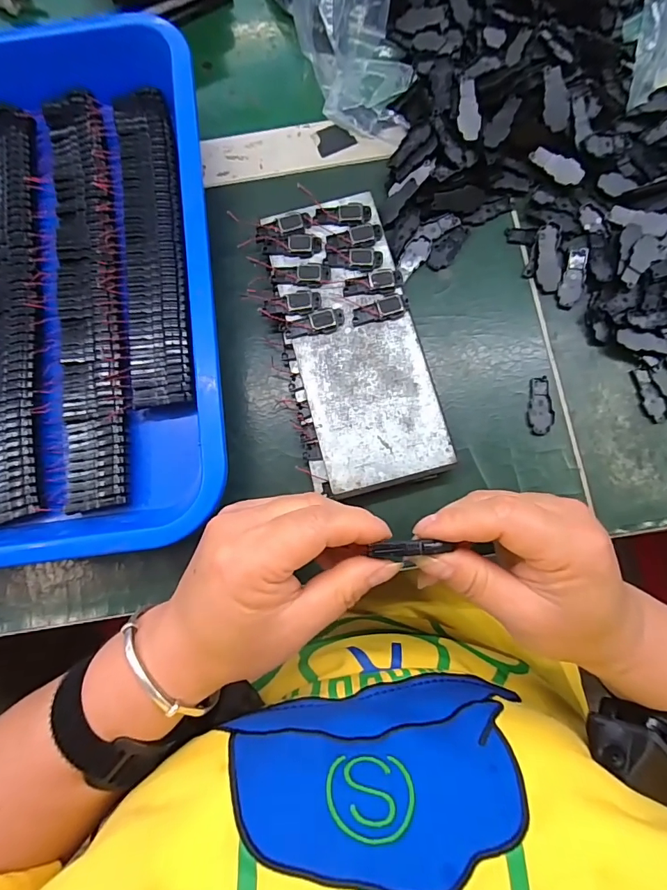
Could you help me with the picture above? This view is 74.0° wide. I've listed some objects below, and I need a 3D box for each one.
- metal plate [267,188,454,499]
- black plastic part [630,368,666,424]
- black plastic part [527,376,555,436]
[{"bbox_3d":[0.013,-0.069,0.295,0.079,0.022,0.194,-15,78,-2],"label":"metal plate"},{"bbox_3d":[0.210,-0.033,0.292,0.017,0.004,0.037,-16,80,-1],"label":"black plastic part"},{"bbox_3d":[0.137,-0.026,0.294,0.017,0.004,0.038,-2,80,1],"label":"black plastic part"}]

